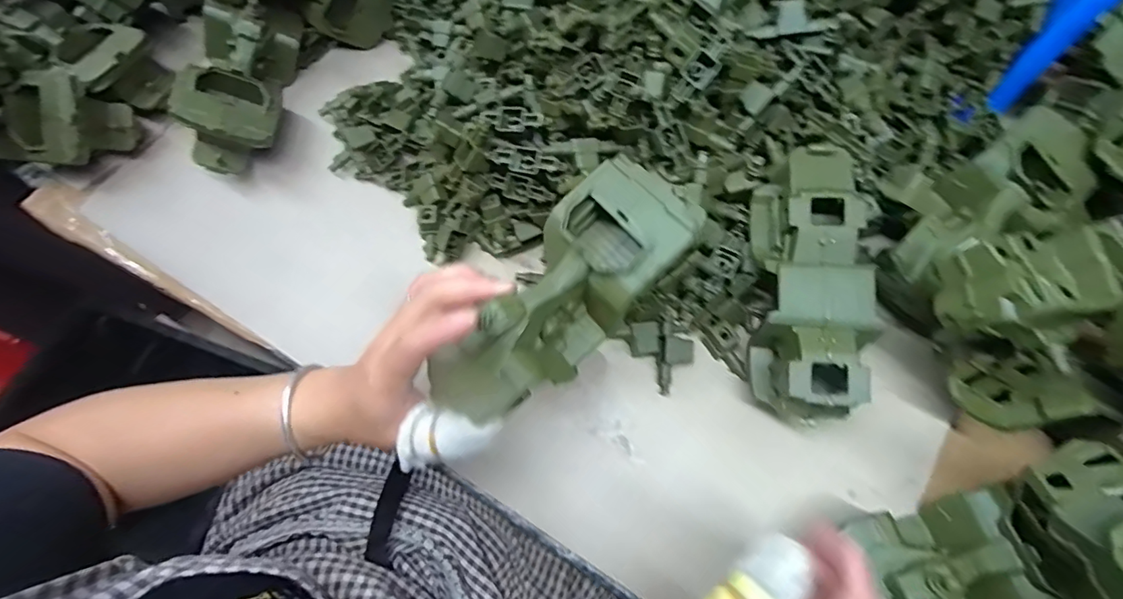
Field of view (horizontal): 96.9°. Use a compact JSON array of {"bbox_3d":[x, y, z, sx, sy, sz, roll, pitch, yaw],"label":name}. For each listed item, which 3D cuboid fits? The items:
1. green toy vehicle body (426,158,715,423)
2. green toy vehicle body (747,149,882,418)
[{"bbox_3d":[0.001,0.000,0.290,0.073,0.051,0.172,42,89,16],"label":"green toy vehicle body"},{"bbox_3d":[0.176,-0.012,0.355,0.063,0.058,0.188,4,81,2],"label":"green toy vehicle body"}]

